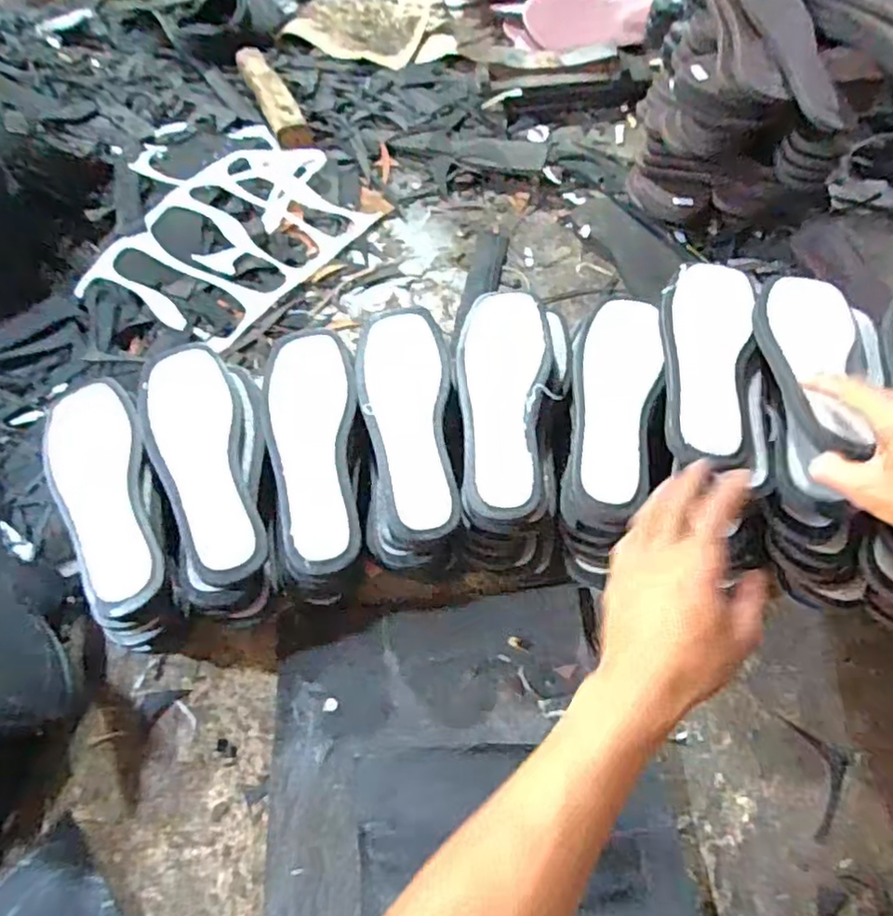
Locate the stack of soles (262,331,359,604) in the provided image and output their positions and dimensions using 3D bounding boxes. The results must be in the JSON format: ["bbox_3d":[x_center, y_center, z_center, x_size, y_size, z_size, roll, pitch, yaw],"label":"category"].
[{"bbox_3d":[-0.128,0.004,0.616,0.090,0.093,0.263,-6,74,1],"label":"stack of soles"}]

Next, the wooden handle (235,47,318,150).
[{"bbox_3d":[-0.277,-0.577,1.003,0.051,0.049,0.244,-24,60,-9],"label":"wooden handle"}]

